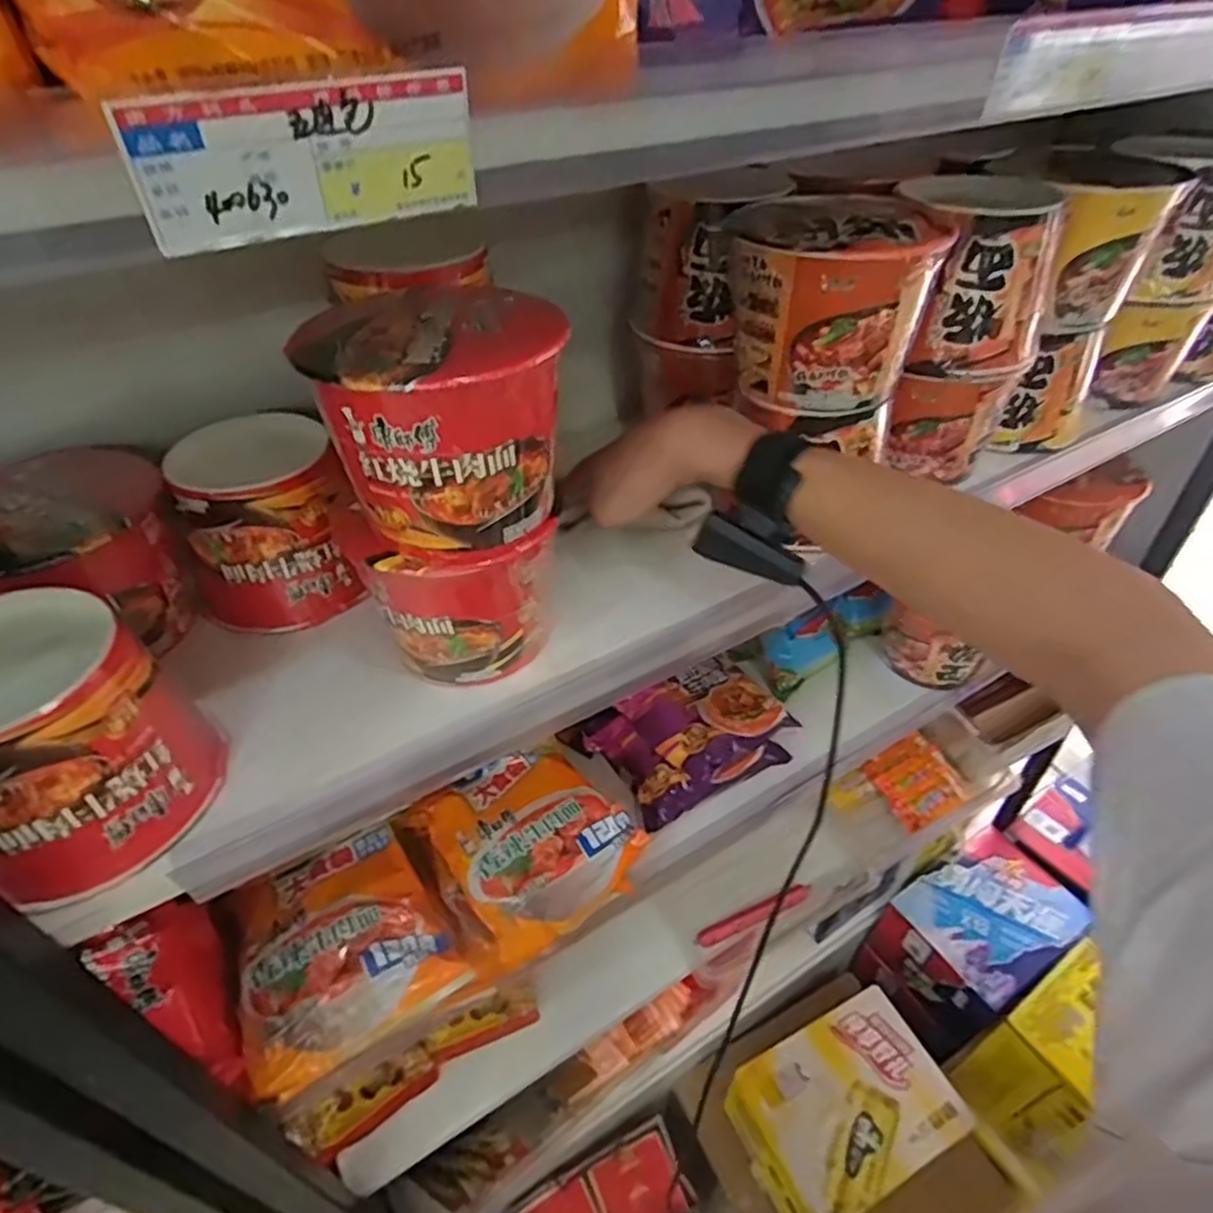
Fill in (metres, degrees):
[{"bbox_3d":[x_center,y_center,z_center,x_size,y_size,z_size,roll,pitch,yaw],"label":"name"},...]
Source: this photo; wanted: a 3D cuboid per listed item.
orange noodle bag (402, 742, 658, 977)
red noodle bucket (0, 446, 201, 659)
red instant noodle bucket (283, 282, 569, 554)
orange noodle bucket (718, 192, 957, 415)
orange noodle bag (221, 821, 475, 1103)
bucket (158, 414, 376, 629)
[{"bbox_3d":[-0.063,0.200,0.629,0.151,0.042,0.160,-26,48,-26],"label":"orange noodle bag"},{"bbox_3d":[-0.340,-0.026,0.454,0.126,0.093,0.132,0,42,0],"label":"red noodle bucket"},{"bbox_3d":[-0.085,-0.099,0.375,0.122,0.099,0.106,-25,48,-26],"label":"red instant noodle bucket"},{"bbox_3d":[0.147,-0.207,0.494,0.134,0.109,0.116,11,43,11],"label":"orange noodle bucket"},{"bbox_3d":[-0.210,0.266,0.566,0.154,0.053,0.143,-20,46,-22],"label":"orange noodle bag"},{"bbox_3d":[-0.232,-0.058,0.495,0.104,0.110,0.101,-21,46,-23],"label":"bucket"}]

